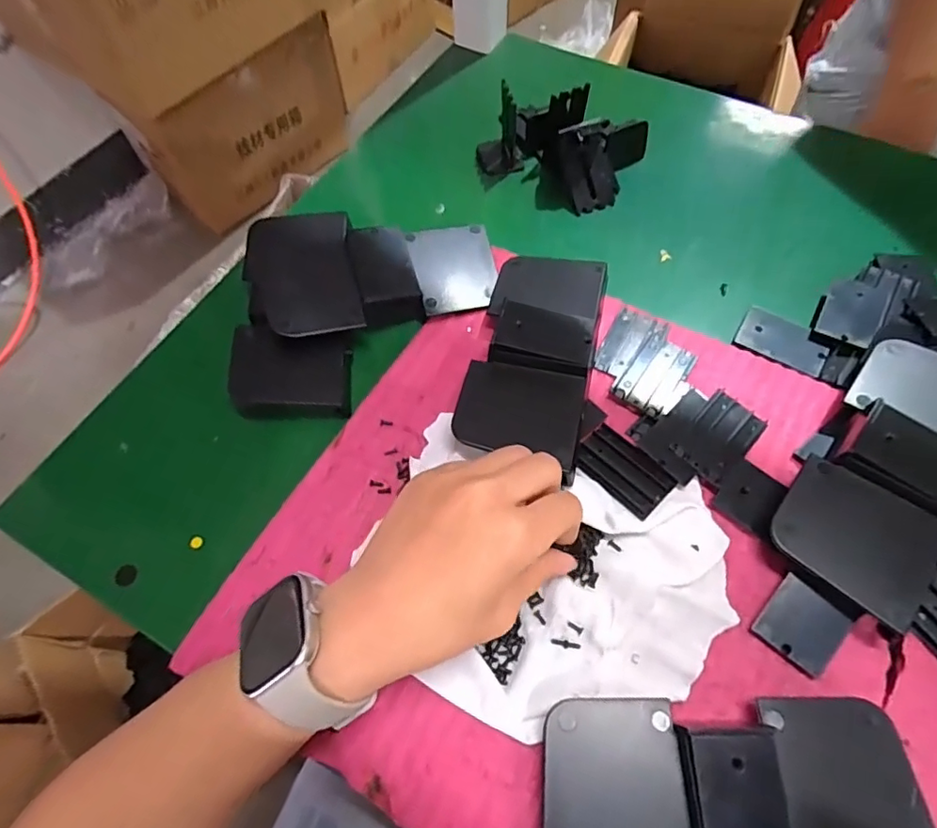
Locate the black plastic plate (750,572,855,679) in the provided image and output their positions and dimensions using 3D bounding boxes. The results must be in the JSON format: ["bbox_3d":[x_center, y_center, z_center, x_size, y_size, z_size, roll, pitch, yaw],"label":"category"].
[{"bbox_3d":[0.169,0.107,0.279,0.036,0.004,0.036,39,82,18],"label":"black plastic plate"}]

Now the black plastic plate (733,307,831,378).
[{"bbox_3d":[0.211,-0.050,0.368,0.055,0.005,0.037,29,68,15],"label":"black plastic plate"}]

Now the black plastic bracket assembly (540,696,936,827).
[{"bbox_3d":[0.113,0.164,0.240,0.160,0.030,0.069,-1,63,1],"label":"black plastic bracket assembly"}]

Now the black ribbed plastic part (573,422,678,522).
[{"bbox_3d":[0.089,0.033,0.320,0.034,0.008,0.054,-42,69,-17],"label":"black ribbed plastic part"}]

